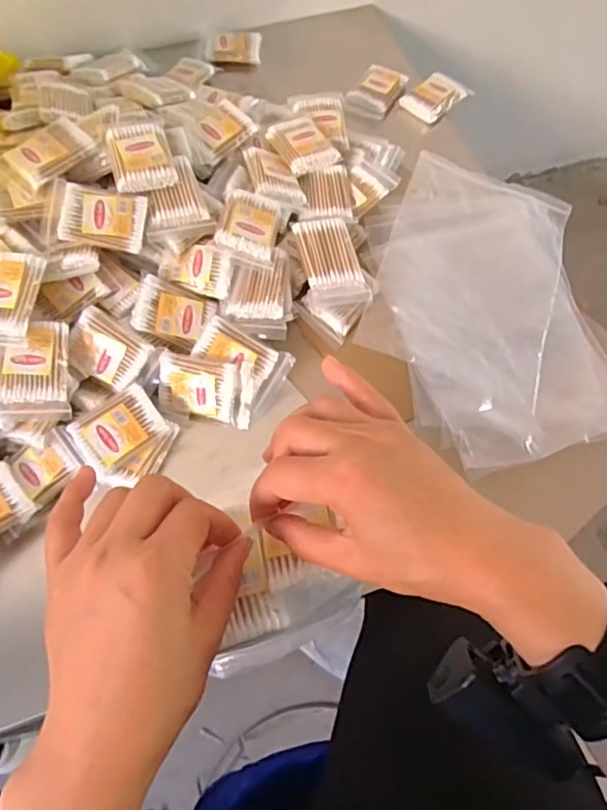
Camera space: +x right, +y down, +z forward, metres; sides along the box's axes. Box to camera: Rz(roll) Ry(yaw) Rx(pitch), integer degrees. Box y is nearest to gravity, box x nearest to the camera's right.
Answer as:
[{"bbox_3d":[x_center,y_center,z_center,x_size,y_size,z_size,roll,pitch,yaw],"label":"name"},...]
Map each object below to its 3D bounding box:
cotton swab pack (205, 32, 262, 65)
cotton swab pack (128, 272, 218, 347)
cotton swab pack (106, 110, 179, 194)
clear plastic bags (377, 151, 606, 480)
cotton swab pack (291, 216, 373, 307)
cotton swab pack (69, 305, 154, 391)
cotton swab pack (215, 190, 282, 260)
[{"bbox_3d":[-0.097,-0.500,0.796,0.075,0.015,0.049,0,64,-1],"label":"cotton swab pack"},{"bbox_3d":[-0.124,-0.088,0.550,0.073,0.013,0.054,18,76,-23],"label":"cotton swab pack"},{"bbox_3d":[-0.159,-0.247,0.554,0.058,0.016,0.091,-14,65,-8],"label":"cotton swab pack"},{"bbox_3d":[0.201,-0.110,0.599,0.218,0.030,0.356,-2,62,-2],"label":"clear plastic bags"},{"bbox_3d":[0.029,-0.148,0.585,0.069,0.024,0.088,-6,81,-15],"label":"cotton swab pack"},{"bbox_3d":[-0.181,-0.050,0.526,0.069,0.013,0.056,31,93,-7],"label":"cotton swab pack"},{"bbox_3d":[-0.053,-0.180,0.567,0.056,0.015,0.075,15,60,-14],"label":"cotton swab pack"}]

